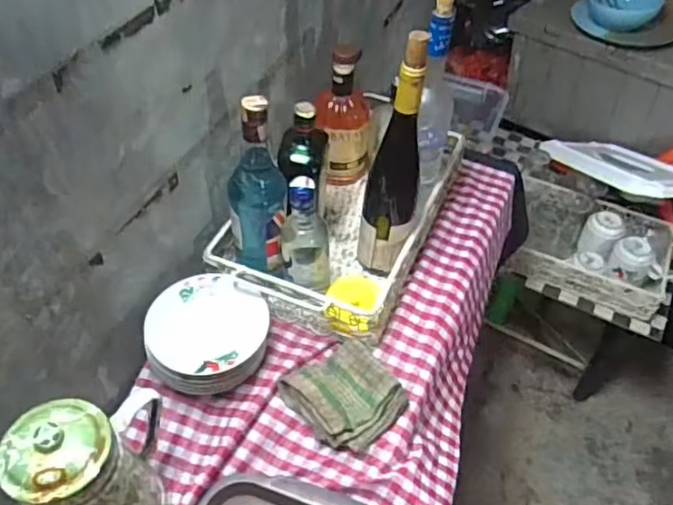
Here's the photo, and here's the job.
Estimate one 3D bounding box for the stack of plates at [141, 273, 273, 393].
[{"bbox_3d":[-0.162,0.109,0.775,0.148,0.067,0.148,-8,48,-8],"label":"stack of plates"}]

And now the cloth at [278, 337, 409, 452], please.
[{"bbox_3d":[0.016,0.171,0.744,0.125,0.032,0.123,-31,55,-26],"label":"cloth"}]

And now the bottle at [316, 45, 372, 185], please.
[{"bbox_3d":[0.011,-0.220,0.966,0.082,0.218,0.074,-5,47,-5],"label":"bottle"}]

